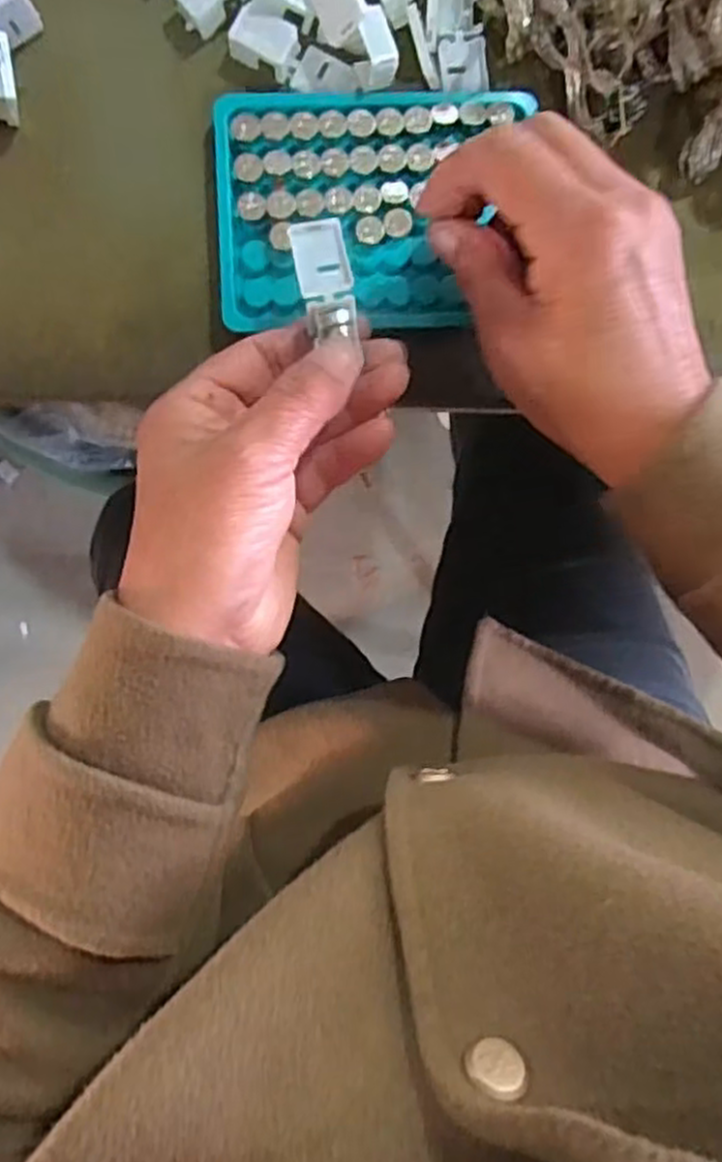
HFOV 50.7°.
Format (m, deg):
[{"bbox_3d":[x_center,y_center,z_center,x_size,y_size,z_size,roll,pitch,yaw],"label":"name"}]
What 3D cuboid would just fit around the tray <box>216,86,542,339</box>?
[{"bbox_3d":[0.004,-0.150,0.310,0.120,0.015,0.092,-3,94,-3],"label":"tray"}]

